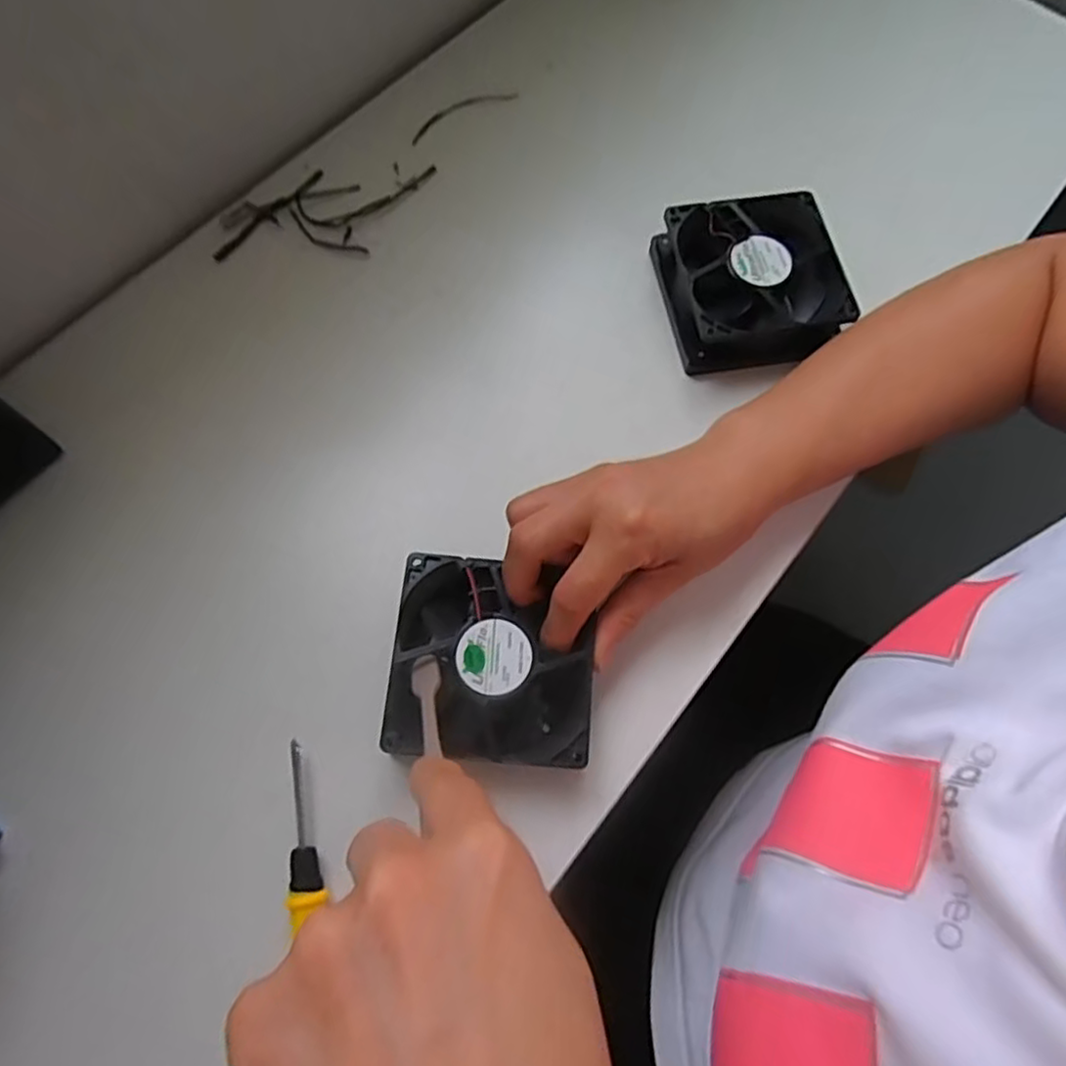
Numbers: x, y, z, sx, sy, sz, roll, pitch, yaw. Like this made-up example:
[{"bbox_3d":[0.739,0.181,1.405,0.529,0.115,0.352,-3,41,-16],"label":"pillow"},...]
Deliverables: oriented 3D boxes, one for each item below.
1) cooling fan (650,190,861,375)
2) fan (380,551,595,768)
[{"bbox_3d":[0.130,-0.146,0.398,0.095,0.042,0.101,-8,71,-5],"label":"cooling fan"},{"bbox_3d":[-0.019,0.061,0.319,0.091,0.031,0.090,4,70,0],"label":"fan"}]

